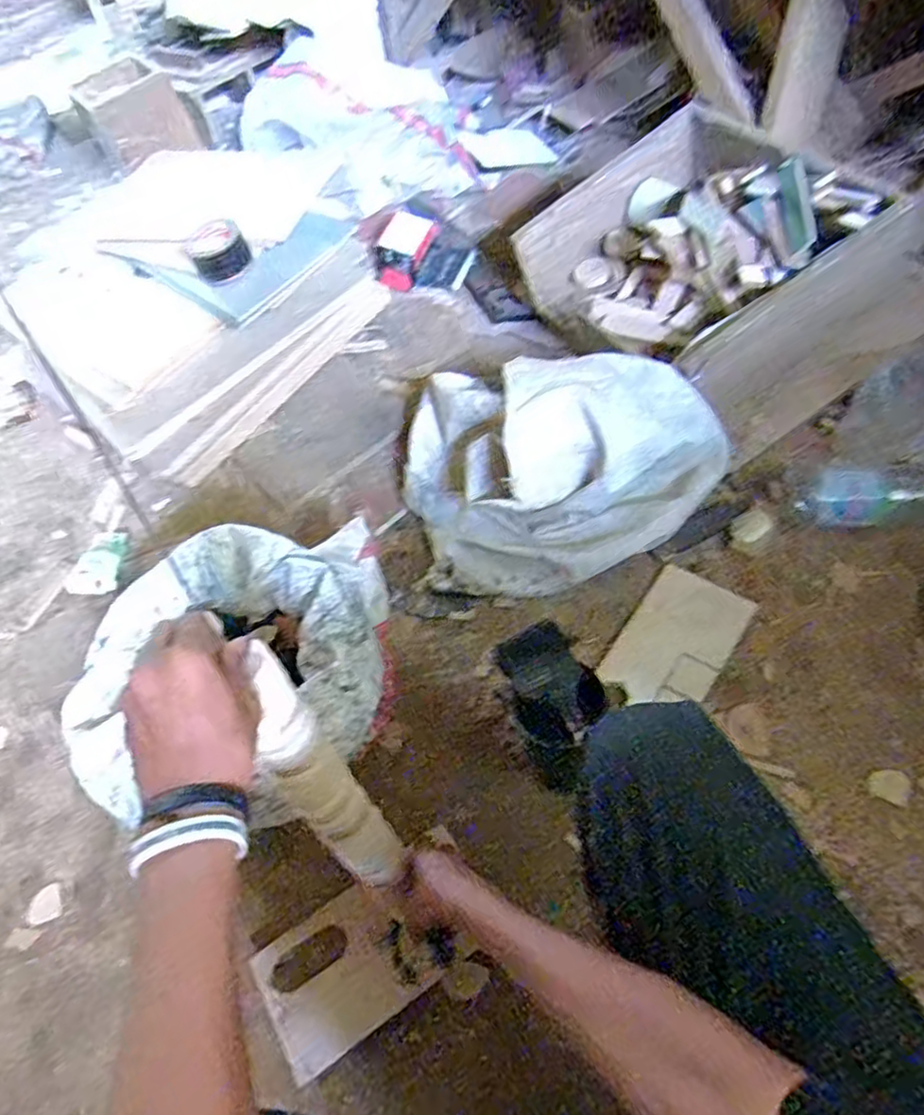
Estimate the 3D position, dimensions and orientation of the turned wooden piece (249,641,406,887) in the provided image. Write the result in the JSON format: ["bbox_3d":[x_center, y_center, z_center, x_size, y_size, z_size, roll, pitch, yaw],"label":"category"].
[{"bbox_3d":[-0.114,0.190,0.556,0.053,0.289,0.040,-29,43,-15],"label":"turned wooden piece"}]

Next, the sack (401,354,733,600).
[{"bbox_3d":[0.123,-0.165,0.990,0.419,0.220,0.382,-25,55,-11],"label":"sack"}]

